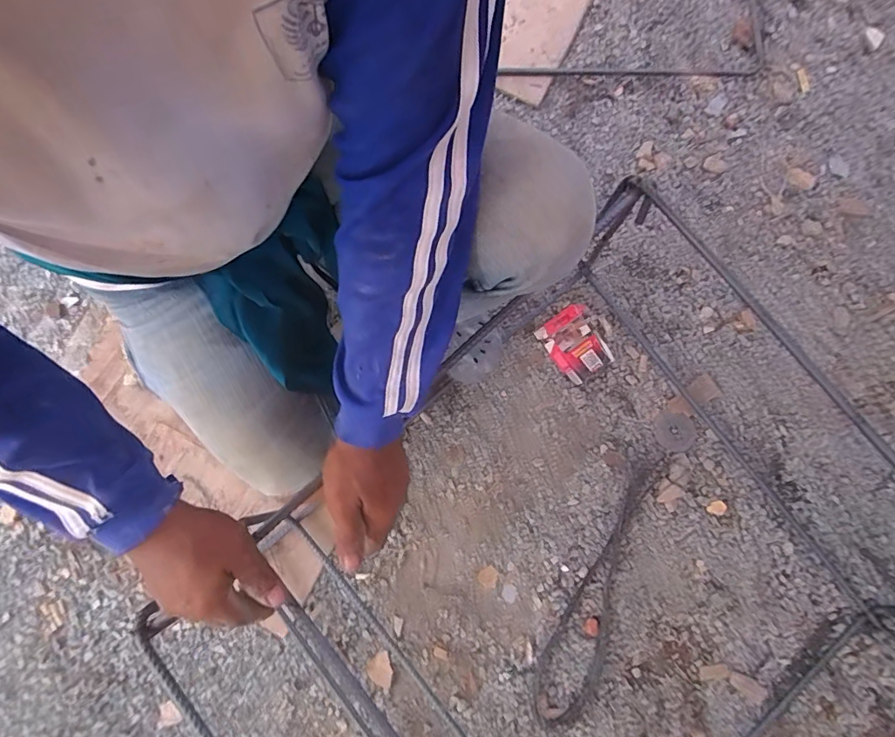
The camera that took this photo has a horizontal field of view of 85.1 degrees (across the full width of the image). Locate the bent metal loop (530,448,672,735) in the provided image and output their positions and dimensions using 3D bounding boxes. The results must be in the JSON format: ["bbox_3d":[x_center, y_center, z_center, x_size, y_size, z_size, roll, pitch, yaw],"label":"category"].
[{"bbox_3d":[0.232,0.322,0.726,0.094,0.014,0.411,25,81,3],"label":"bent metal loop"}]

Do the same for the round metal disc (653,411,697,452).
[{"bbox_3d":[0.358,0.100,0.766,0.063,0.004,0.061,1,81,-1],"label":"round metal disc"}]

